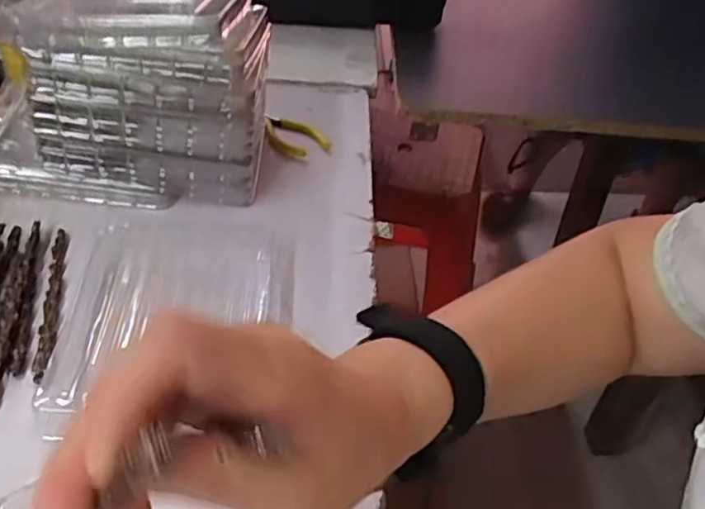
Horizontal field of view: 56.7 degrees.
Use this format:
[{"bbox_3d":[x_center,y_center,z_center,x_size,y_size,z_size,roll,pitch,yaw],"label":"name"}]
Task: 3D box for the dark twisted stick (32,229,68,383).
[{"bbox_3d":[-0.220,0.031,0.479,0.011,0.007,0.151,-5,42,-13],"label":"dark twisted stick"}]

